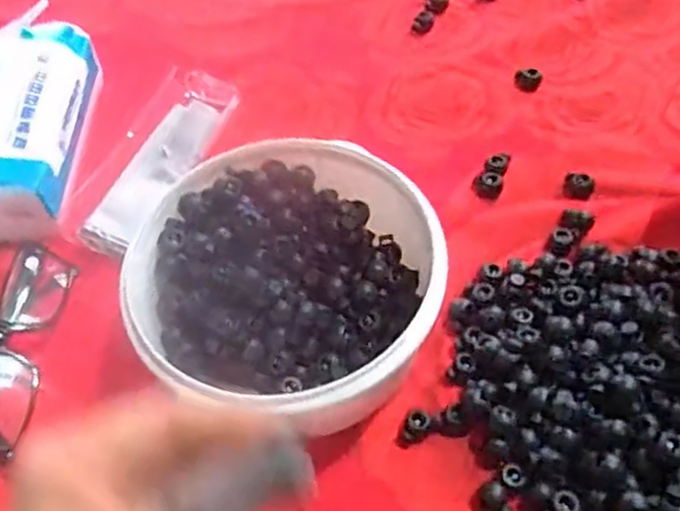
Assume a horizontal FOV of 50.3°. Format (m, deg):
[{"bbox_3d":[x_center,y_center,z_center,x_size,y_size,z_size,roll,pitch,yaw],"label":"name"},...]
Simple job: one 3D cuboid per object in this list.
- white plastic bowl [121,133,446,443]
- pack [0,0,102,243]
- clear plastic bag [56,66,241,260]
[{"bbox_3d":[-0.027,0.009,0.409,0.153,0.070,0.158,-3,54,4],"label":"white plastic bowl"},{"bbox_3d":[-0.230,-0.098,0.498,0.092,0.079,0.167,-2,54,4],"label":"pack"},{"bbox_3d":[-0.129,-0.072,0.503,0.053,0.016,0.158,20,58,19],"label":"clear plastic bag"}]

